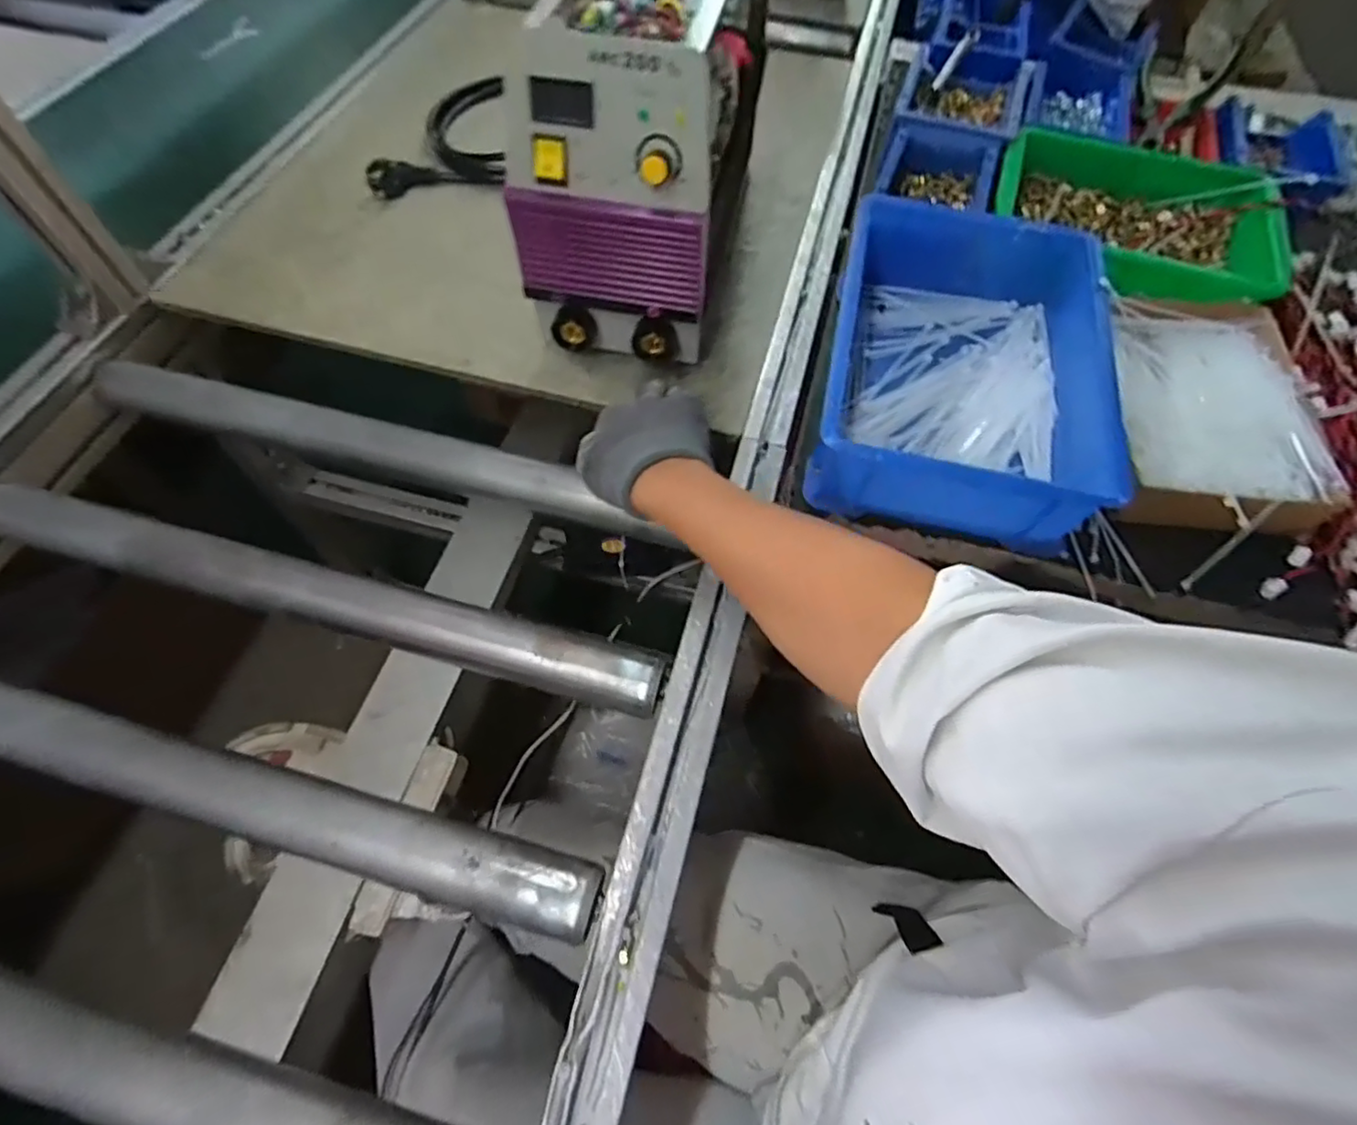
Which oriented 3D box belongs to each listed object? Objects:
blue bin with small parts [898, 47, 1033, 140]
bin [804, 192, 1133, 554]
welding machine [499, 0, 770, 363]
[{"bbox_3d":[0.310,-0.504,0.710,0.129,0.059,0.192,21,63,10],"label":"blue bin with small parts"},{"bbox_3d":[0.234,-0.157,0.538,0.216,0.097,0.288,12,62,5],"label":"bin"},{"bbox_3d":[-0.020,-0.378,0.568,0.142,0.241,0.338,11,62,4],"label":"welding machine"}]

